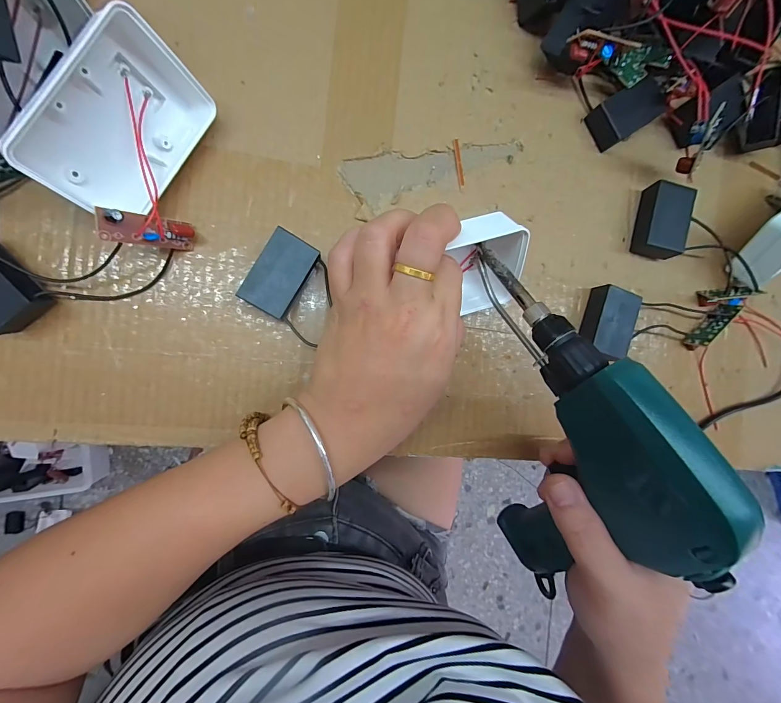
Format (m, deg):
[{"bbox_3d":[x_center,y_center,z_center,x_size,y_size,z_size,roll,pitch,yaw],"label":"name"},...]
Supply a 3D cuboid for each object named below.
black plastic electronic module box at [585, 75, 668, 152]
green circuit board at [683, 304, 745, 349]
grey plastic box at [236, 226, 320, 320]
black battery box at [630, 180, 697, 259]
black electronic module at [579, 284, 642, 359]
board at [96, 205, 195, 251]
[{"bbox_3d":[0.170,-0.172,0.246,0.049,0.019,0.029,-34,96,-7],"label":"black plastic electronic module box"},{"bbox_3d":[0.244,-0.021,0.259,0.010,0.016,0.044,43,84,-7],"label":"green circuit board"},{"bbox_3d":[-0.065,-0.045,0.206,0.029,0.018,0.046,30,86,-8],"label":"grey plastic box"},{"bbox_3d":[0.198,-0.096,0.250,0.027,0.021,0.051,12,89,-9],"label":"black battery box"},{"bbox_3d":[0.153,-0.021,0.244,0.032,0.019,0.045,22,87,-9],"label":"black electronic module"},{"bbox_3d":[-0.129,-0.066,0.185,0.044,0.014,0.016,-8,92,-49],"label":"board"}]

